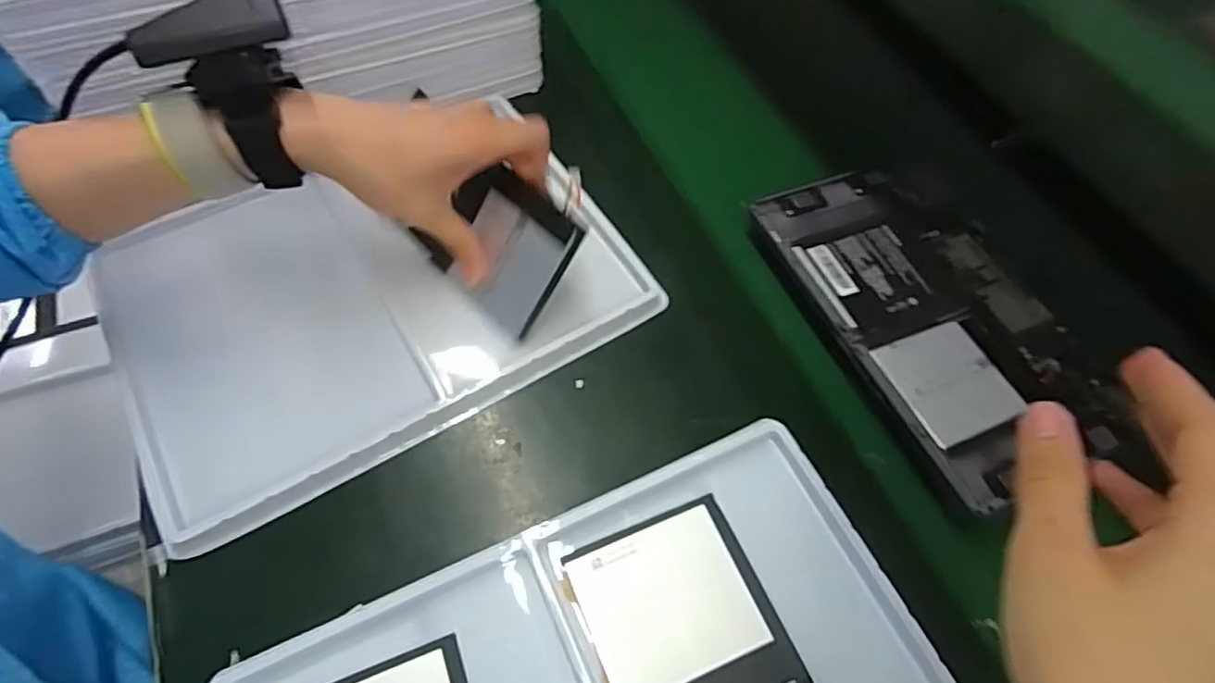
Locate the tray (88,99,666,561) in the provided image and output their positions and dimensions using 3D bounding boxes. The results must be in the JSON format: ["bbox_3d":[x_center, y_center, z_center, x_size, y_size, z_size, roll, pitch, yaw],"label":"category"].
[{"bbox_3d":[-0.159,-0.037,0.439,0.322,0.018,0.239,-27,64,-18],"label":"tray"}]

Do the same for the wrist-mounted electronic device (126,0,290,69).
[{"bbox_3d":[-0.192,-0.150,0.312,0.069,0.017,0.029,-24,86,-12],"label":"wrist-mounted electronic device"}]

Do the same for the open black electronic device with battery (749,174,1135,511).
[{"bbox_3d":[0.222,-0.018,0.449,0.142,0.030,0.249,-21,62,-15],"label":"open black electronic device with battery"}]

